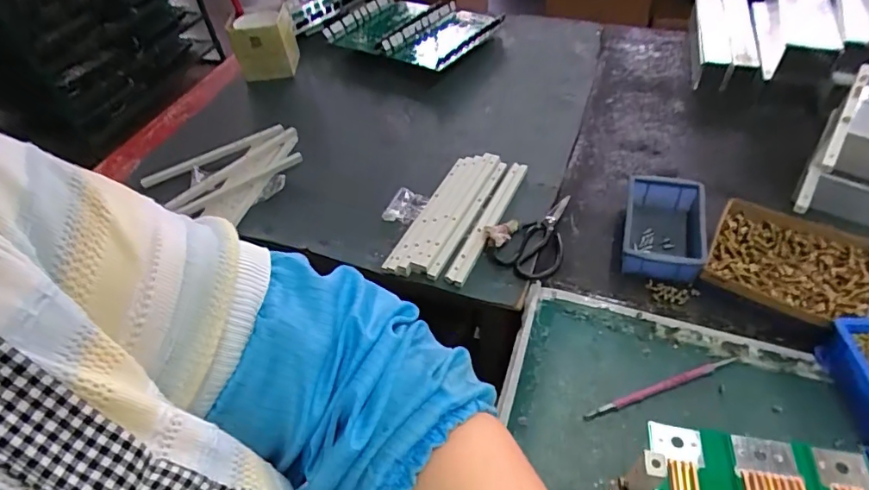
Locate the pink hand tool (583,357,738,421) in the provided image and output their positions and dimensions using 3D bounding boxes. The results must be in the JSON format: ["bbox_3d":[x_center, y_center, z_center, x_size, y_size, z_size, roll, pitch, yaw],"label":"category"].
[{"bbox_3d":[0.245,0.152,0.529,0.186,0.006,0.011,-18,50,-10],"label":"pink hand tool"}]

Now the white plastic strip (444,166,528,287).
[{"bbox_3d":[0.079,-0.038,0.698,0.029,0.013,0.241,19,54,20],"label":"white plastic strip"}]

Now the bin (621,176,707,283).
[{"bbox_3d":[0.301,-0.022,0.644,0.099,0.056,0.153,12,52,15],"label":"bin"}]

